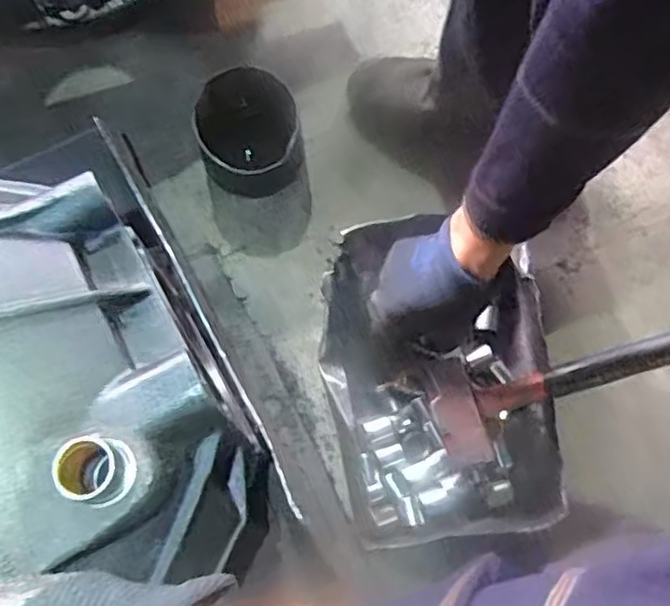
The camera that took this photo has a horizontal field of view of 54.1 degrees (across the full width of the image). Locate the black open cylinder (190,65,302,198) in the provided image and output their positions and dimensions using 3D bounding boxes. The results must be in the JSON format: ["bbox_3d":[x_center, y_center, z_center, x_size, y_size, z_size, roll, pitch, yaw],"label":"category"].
[{"bbox_3d":[-0.093,-0.185,0.718,0.109,0.078,0.117,-7,75,-2],"label":"black open cylinder"}]

